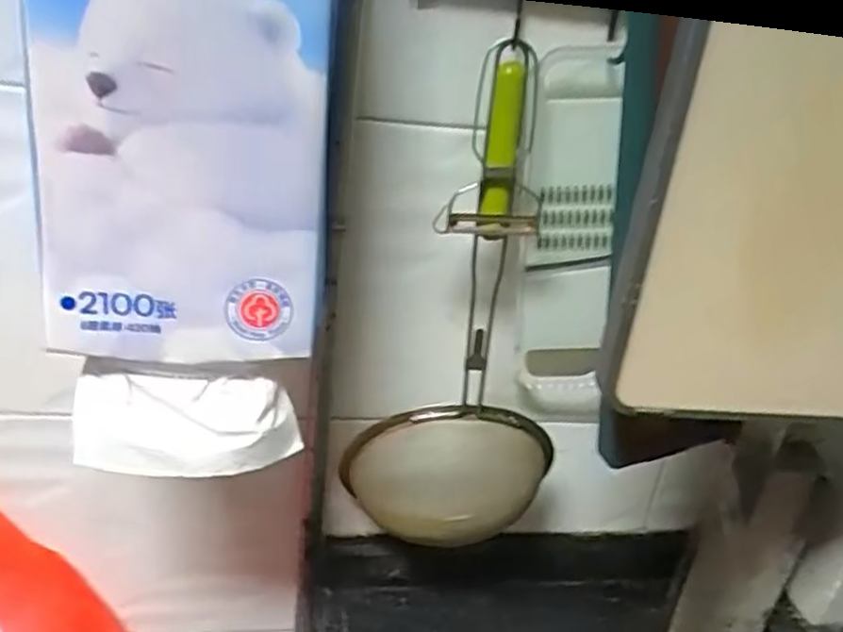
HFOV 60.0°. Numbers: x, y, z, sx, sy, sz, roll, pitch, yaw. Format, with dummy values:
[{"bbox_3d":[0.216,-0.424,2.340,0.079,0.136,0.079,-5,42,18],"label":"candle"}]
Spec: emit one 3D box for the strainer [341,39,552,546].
[{"bbox_3d":[0.036,0.015,0.551,0.155,0.394,0.055,6,25,-3],"label":"strainer"}]

